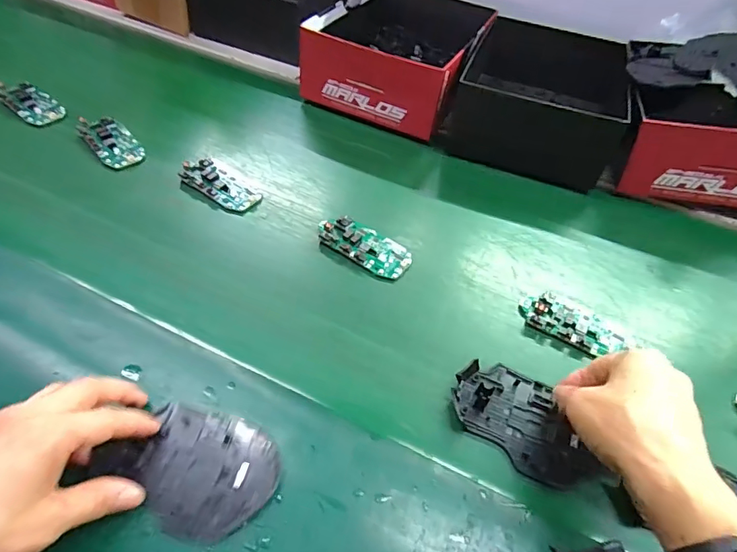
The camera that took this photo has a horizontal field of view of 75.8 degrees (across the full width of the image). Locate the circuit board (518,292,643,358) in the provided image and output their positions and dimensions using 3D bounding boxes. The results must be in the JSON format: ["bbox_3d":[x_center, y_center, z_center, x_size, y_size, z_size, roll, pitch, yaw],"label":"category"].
[{"bbox_3d":[0.183,0.044,0.418,0.097,0.010,0.044,27,53,16],"label":"circuit board"}]

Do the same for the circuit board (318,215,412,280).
[{"bbox_3d":[-0.003,-0.029,0.457,0.091,0.014,0.044,28,53,16],"label":"circuit board"}]

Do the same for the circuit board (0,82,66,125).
[{"bbox_3d":[-0.395,-0.204,0.554,0.089,0.017,0.045,30,52,19],"label":"circuit board"}]

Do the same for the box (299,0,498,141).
[{"bbox_3d":[0.045,-0.298,0.640,0.185,0.103,0.236,20,50,12],"label":"box"}]

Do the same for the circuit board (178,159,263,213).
[{"bbox_3d":[-0.154,-0.097,0.498,0.088,0.014,0.046,28,53,17],"label":"circuit board"}]

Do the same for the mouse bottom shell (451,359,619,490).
[{"bbox_3d":[0.119,0.106,0.355,0.111,0.016,0.069,29,54,17],"label":"mouse bottom shell"}]

